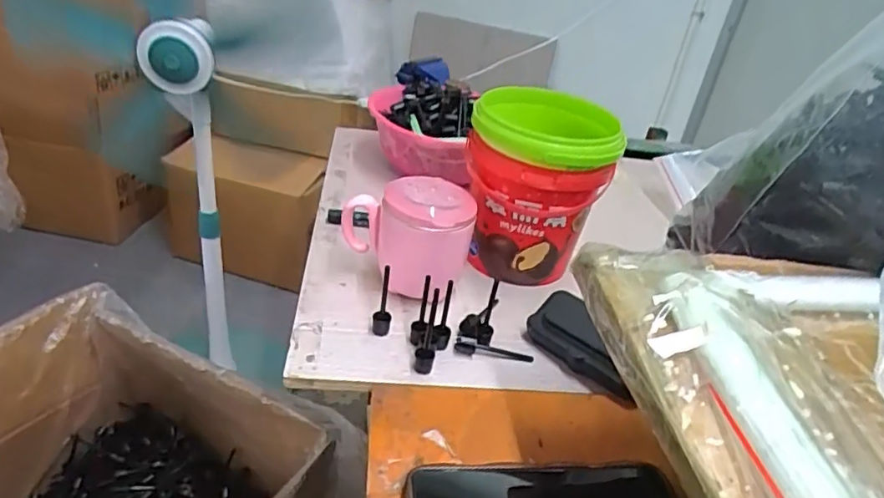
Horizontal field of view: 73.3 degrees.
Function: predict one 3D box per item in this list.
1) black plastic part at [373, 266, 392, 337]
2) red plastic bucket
[{"bbox_3d":[-0.047,0.041,0.466,0.014,0.066,0.011,4,33,-8],"label":"black plastic part"},{"bbox_3d":[0.081,-0.056,0.562,0.124,0.153,0.126,7,32,-4],"label":"red plastic bucket"}]

